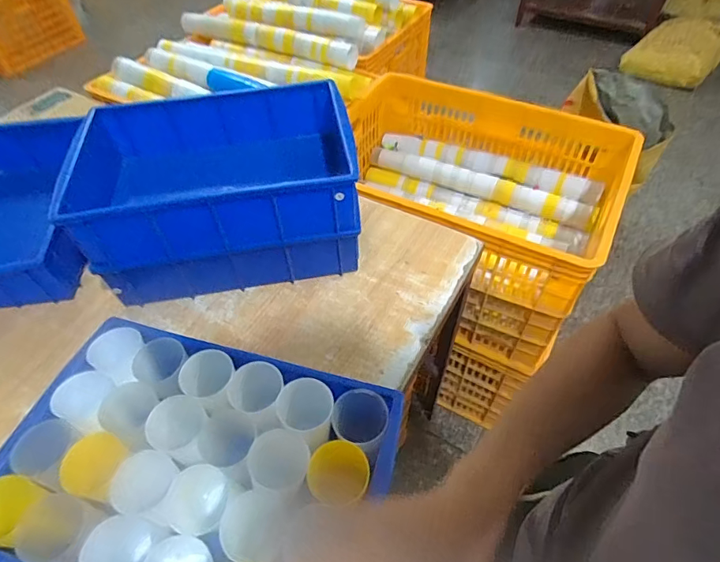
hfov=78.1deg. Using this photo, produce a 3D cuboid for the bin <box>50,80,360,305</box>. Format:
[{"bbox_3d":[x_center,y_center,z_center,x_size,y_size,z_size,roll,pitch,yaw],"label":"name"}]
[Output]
[{"bbox_3d":[-0.220,-0.161,0.752,0.394,0.195,0.292,-9,51,-4],"label":"bin"}]

